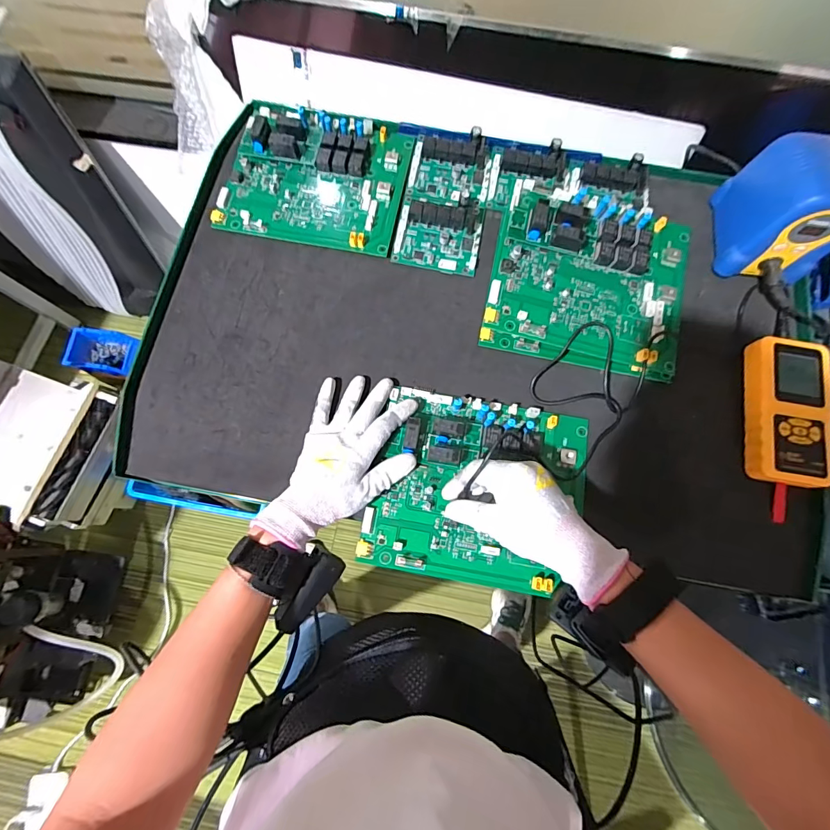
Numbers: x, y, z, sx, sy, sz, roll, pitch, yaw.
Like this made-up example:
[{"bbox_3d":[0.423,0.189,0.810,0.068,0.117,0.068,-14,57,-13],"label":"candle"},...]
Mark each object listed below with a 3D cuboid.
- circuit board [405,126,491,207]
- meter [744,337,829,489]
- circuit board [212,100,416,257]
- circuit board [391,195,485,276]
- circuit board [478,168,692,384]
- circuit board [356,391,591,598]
[{"bbox_3d":[0.041,-0.287,0.484,0.092,0.023,0.092,9,75,3],"label":"circuit board"},{"bbox_3d":[0.369,-0.003,0.408,0.070,0.026,0.143,7,75,3],"label":"meter"},{"bbox_3d":[-0.114,-0.280,0.481,0.200,0.028,0.173,9,75,3],"label":"circuit board"},{"bbox_3d":[0.027,-0.206,0.466,0.094,0.013,0.084,11,75,4],"label":"circuit board"},{"bbox_3d":[0.186,-0.144,0.432,0.205,0.053,0.180,13,75,4],"label":"circuit board"},{"bbox_3d":[0.061,0.066,0.388,0.196,0.033,0.172,10,75,3],"label":"circuit board"}]

